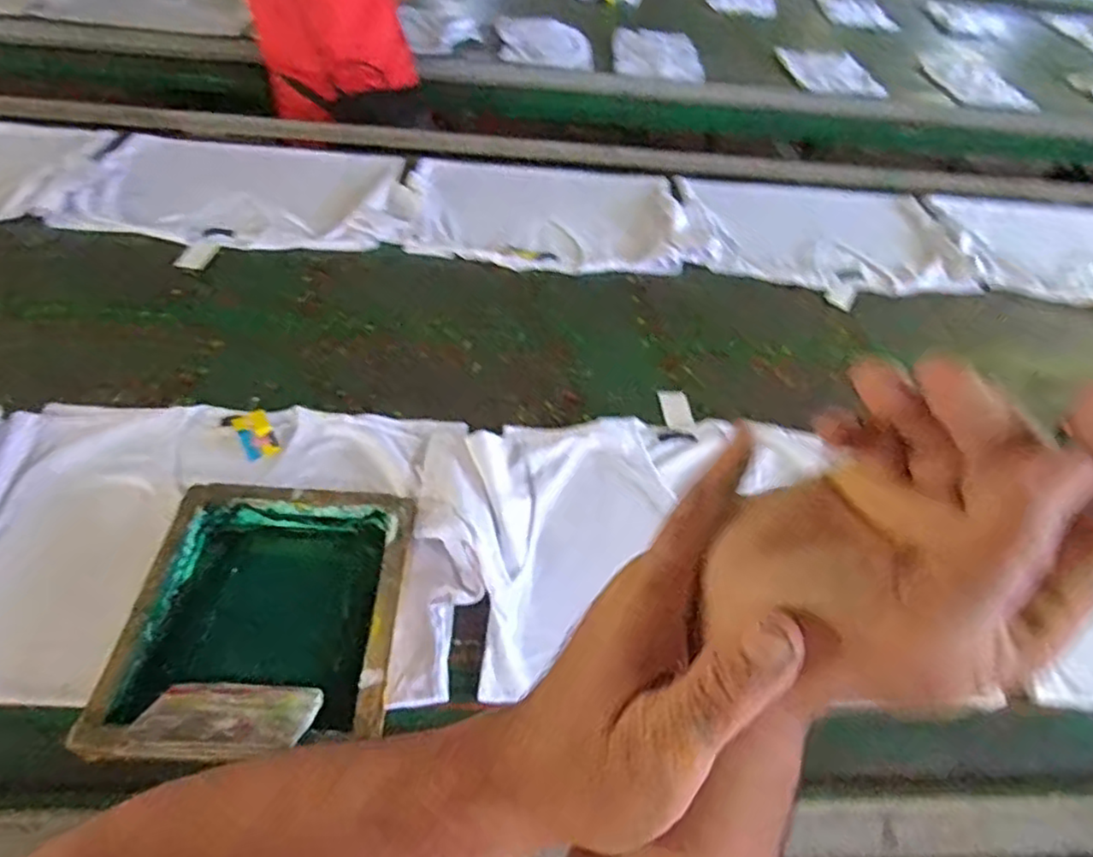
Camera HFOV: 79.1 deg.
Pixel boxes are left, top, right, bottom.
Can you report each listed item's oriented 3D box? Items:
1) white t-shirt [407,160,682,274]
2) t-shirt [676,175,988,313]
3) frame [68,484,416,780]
[{"bbox_3d":[0.004,-0.403,1.212,0.511,0.044,0.327,2,47,-6],"label":"white t-shirt"},{"bbox_3d":[0.517,-0.375,1.268,0.538,0.022,0.410,5,47,-2],"label":"t-shirt"},{"bbox_3d":[-0.262,0.177,0.624,0.244,0.045,0.280,5,47,-2],"label":"frame"}]

